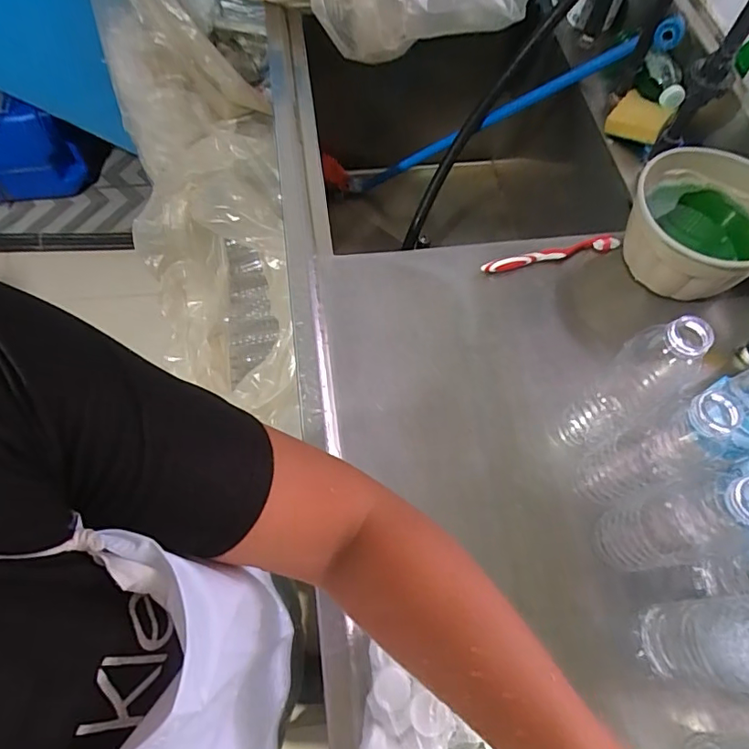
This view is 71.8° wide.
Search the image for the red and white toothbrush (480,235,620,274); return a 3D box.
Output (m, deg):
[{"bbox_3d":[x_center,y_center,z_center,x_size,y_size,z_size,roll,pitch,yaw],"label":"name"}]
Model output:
[{"bbox_3d":[0.226,-0.153,0.656,0.185,0.016,0.018,-14,66,-10],"label":"red and white toothbrush"}]

